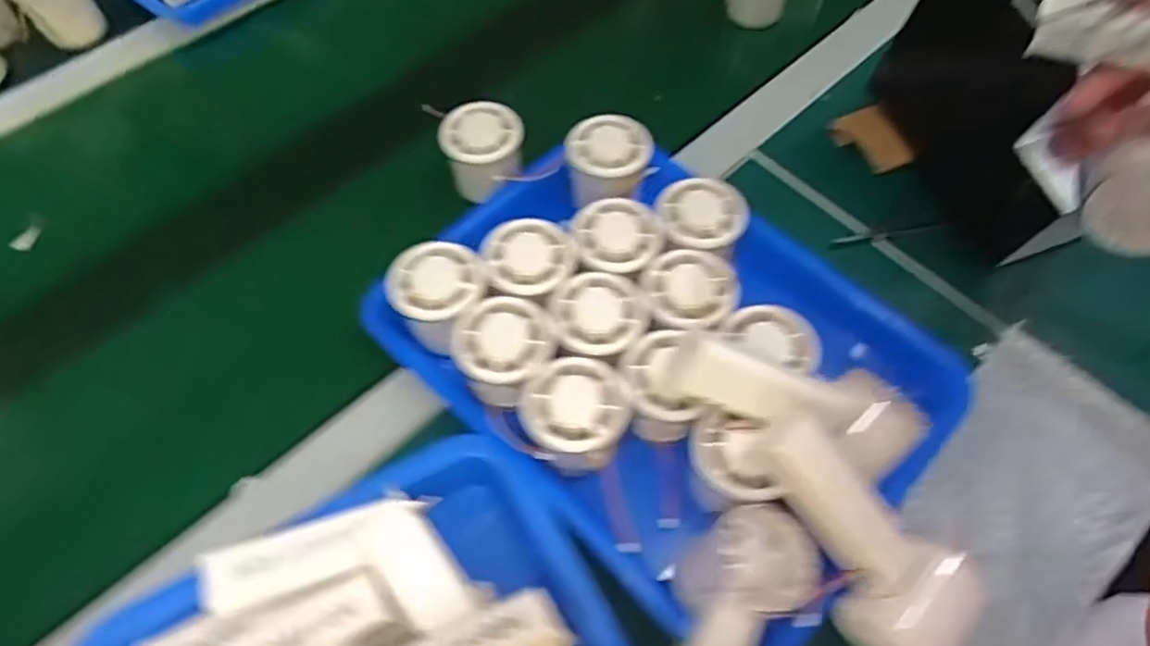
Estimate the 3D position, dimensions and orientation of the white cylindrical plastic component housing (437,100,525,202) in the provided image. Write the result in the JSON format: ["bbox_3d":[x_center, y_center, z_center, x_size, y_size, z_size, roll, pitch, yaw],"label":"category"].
[{"bbox_3d":[-0.071,-0.131,0.514,0.062,0.054,0.055,0,61,0],"label":"white cylindrical plastic component housing"}]

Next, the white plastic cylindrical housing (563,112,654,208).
[{"bbox_3d":[0.023,-0.114,0.501,0.061,0.058,0.061,0,61,0],"label":"white plastic cylindrical housing"}]

